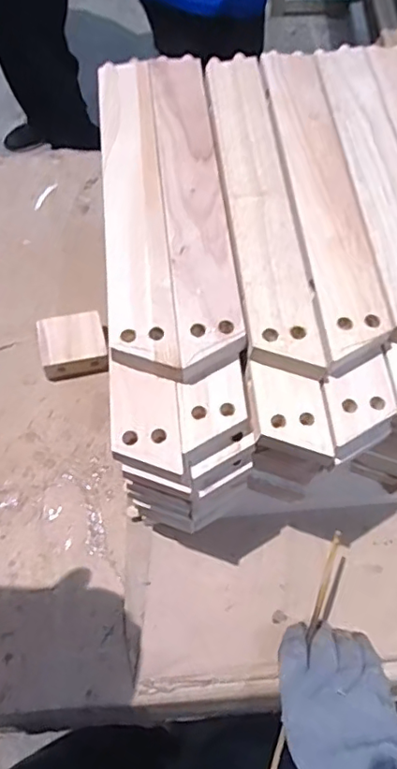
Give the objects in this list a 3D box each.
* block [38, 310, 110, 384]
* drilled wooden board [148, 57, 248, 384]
[{"bbox_3d":[-0.126,-0.040,0.555,0.063,0.028,0.059,-12,65,-6],"label":"block"},{"bbox_3d":[-0.005,-0.140,0.411,0.043,0.018,0.288,-6,65,-3],"label":"drilled wooden board"}]

